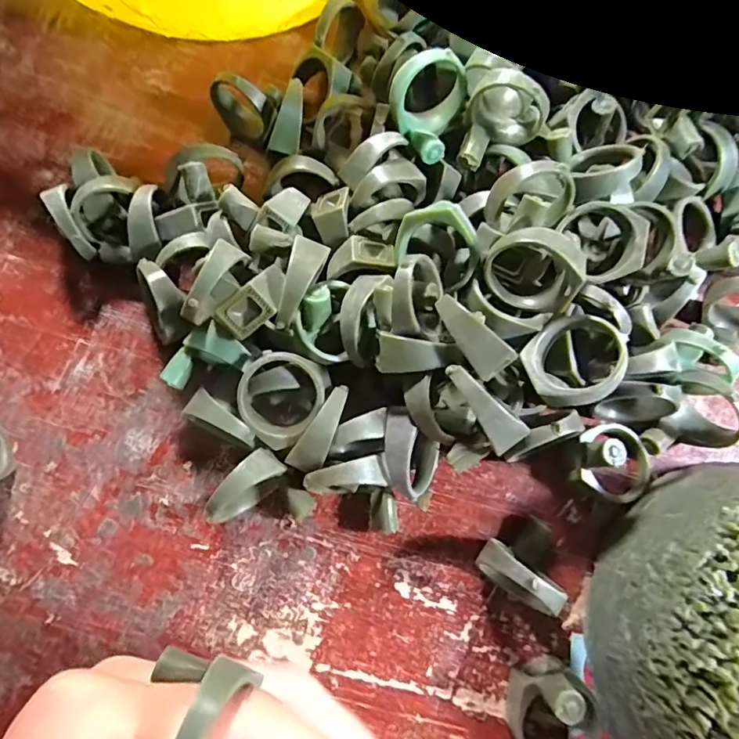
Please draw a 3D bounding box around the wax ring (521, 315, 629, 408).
[{"bbox_3d":[0.059,-0.003,0.144,0.027,0.007,0.027,-8,63,16],"label":"wax ring"}]

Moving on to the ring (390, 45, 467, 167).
[{"bbox_3d":[0.022,-0.089,0.166,0.027,0.027,0.020,-32,57,12],"label":"ring"}]

